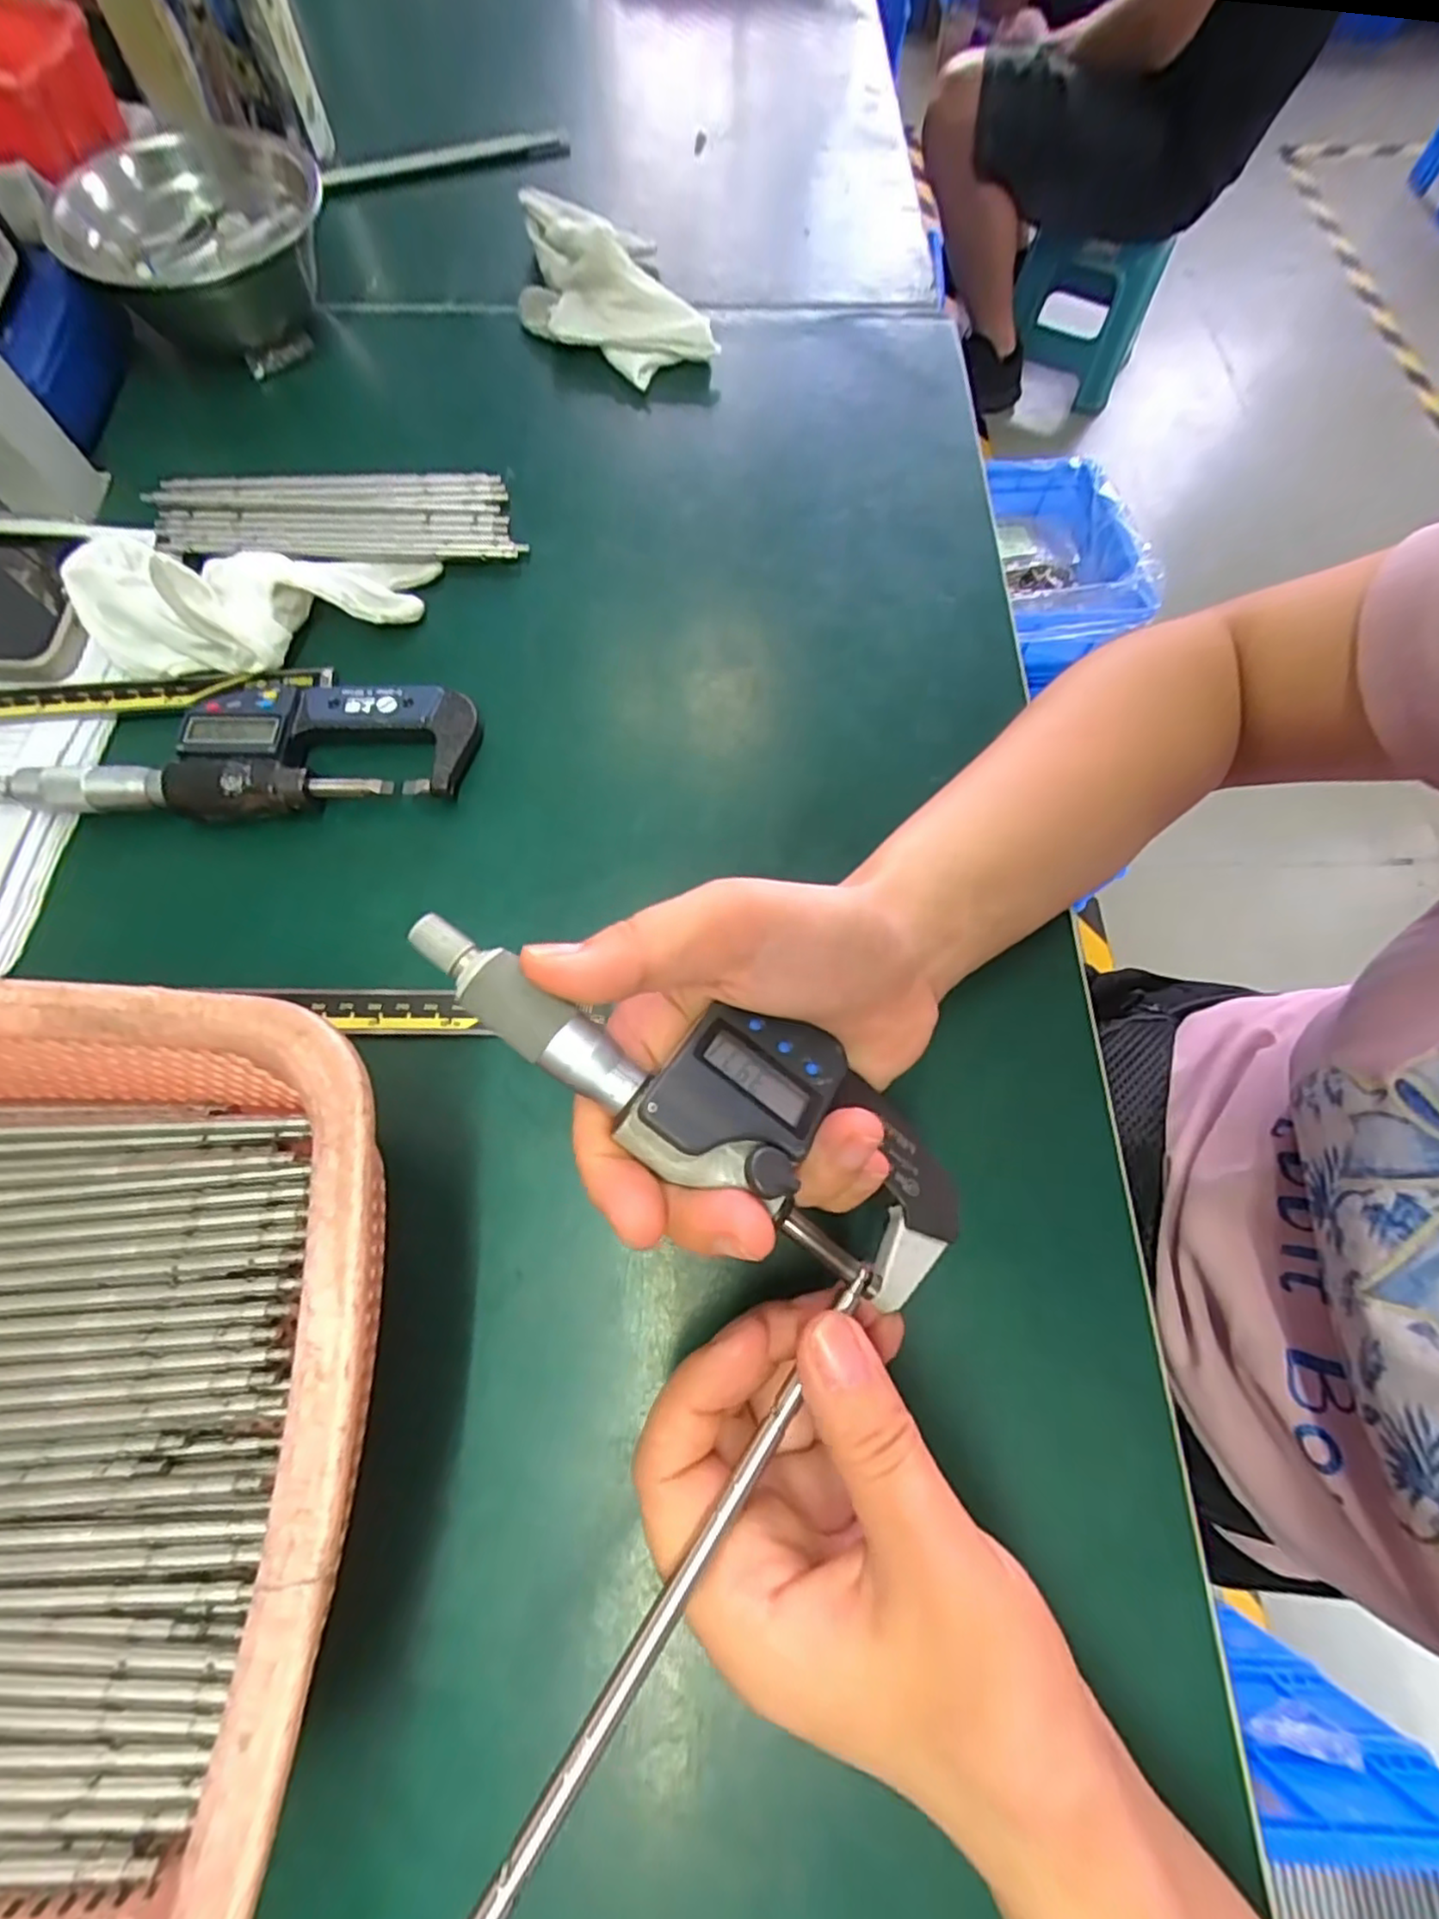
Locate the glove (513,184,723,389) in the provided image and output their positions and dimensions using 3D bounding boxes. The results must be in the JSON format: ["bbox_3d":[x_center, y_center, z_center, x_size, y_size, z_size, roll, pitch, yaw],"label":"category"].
[{"bbox_3d":[-0.069,-0.374,0.372,0.088,0.042,0.154,-20,72,-8],"label":"glove"}]

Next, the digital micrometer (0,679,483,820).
[{"bbox_3d":[-0.188,-0.085,0.272,0.171,0.018,0.061,1,70,-1],"label":"digital micrometer"}]

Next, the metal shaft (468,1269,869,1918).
[{"bbox_3d":[-0.012,0.139,0.144,0.004,0.005,0.163,35,70,11],"label":"metal shaft"}]

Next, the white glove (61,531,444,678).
[{"bbox_3d":[-0.199,-0.155,0.287,0.135,0.022,0.063,-4,70,-3],"label":"white glove"}]

